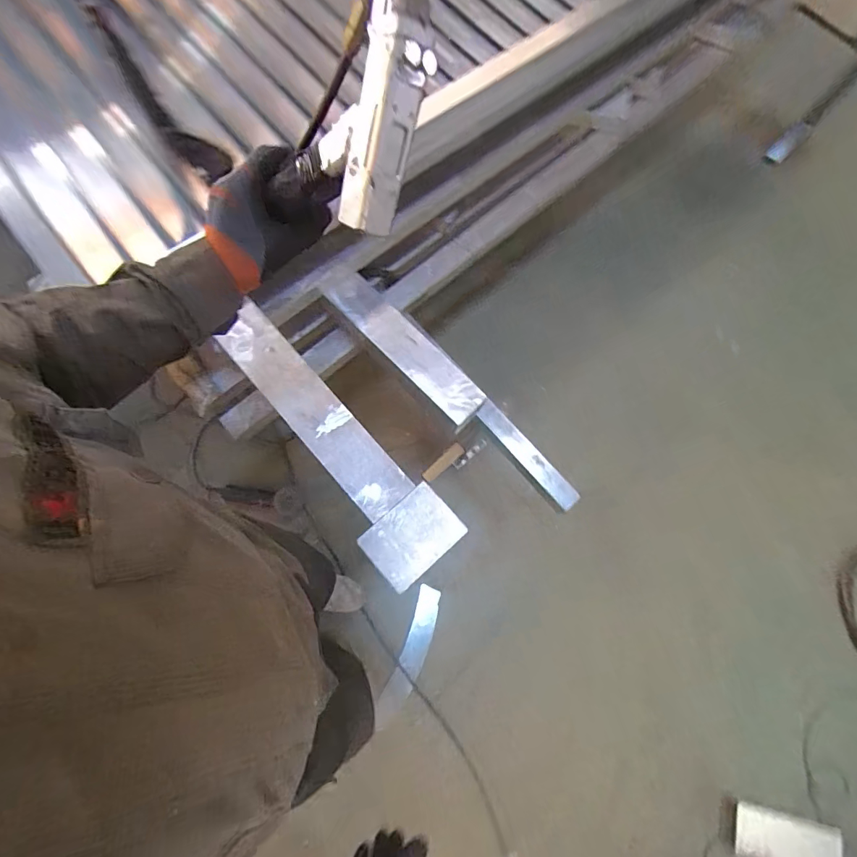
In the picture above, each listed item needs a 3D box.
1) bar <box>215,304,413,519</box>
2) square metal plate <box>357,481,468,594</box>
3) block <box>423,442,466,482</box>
[{"bbox_3d":[-0.217,-0.035,0.805,0.100,0.021,0.465,-41,82,-15],"label":"bar"},{"bbox_3d":[-0.029,0.188,0.757,0.157,0.013,0.116,-41,79,-6],"label":"square metal plate"},{"bbox_3d":[0.051,0.116,1.471,0.169,0.031,0.039,-42,75,15],"label":"block"}]

